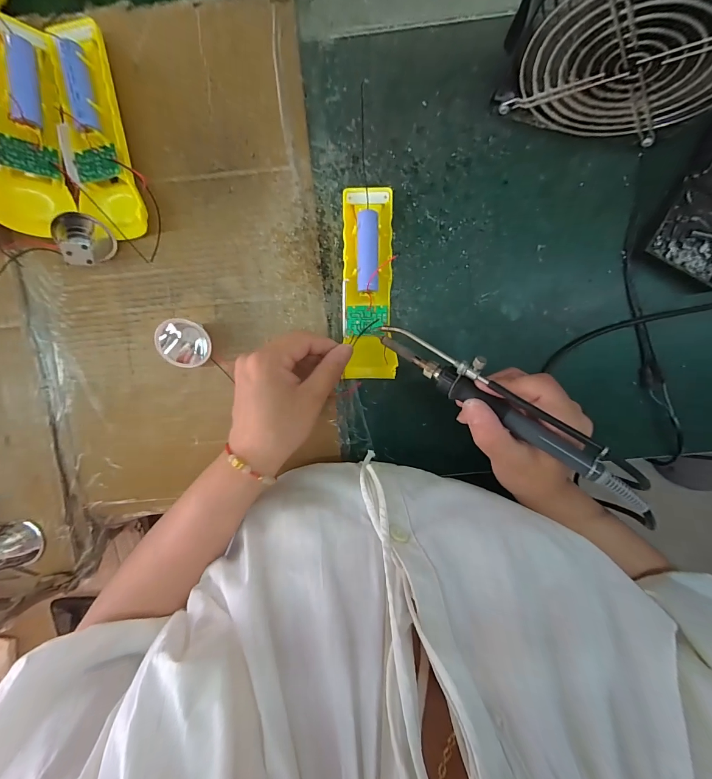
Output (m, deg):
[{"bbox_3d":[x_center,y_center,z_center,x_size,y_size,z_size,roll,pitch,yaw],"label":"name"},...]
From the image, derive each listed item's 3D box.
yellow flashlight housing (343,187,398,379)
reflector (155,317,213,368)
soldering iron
[{"bbox_3d":[0.011,-0.088,0.292,0.043,0.016,0.156,-1,94,0],"label":"yellow flashlight housing"},{"bbox_3d":[-0.145,-0.040,0.298,0.041,0.038,0.035,10,100,-2],"label":"reflector"},{"bbox_3d":[0.103,0.013,0.230,0.206,0.024,0.028,37,98,16],"label":"soldering iron"}]

